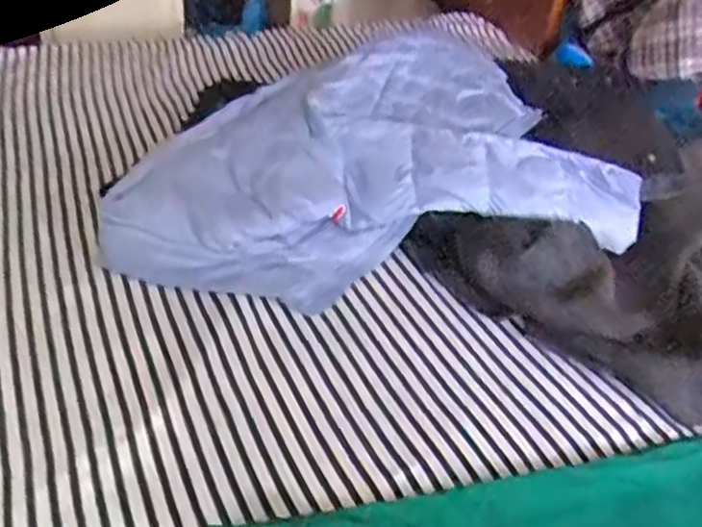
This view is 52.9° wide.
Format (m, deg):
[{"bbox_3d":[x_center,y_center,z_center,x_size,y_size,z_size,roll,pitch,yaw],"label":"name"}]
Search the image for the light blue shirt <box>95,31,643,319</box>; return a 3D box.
[{"bbox_3d":[-0.008,-0.157,1.028,0.653,0.160,0.469,-4,37,-13],"label":"light blue shirt"}]

